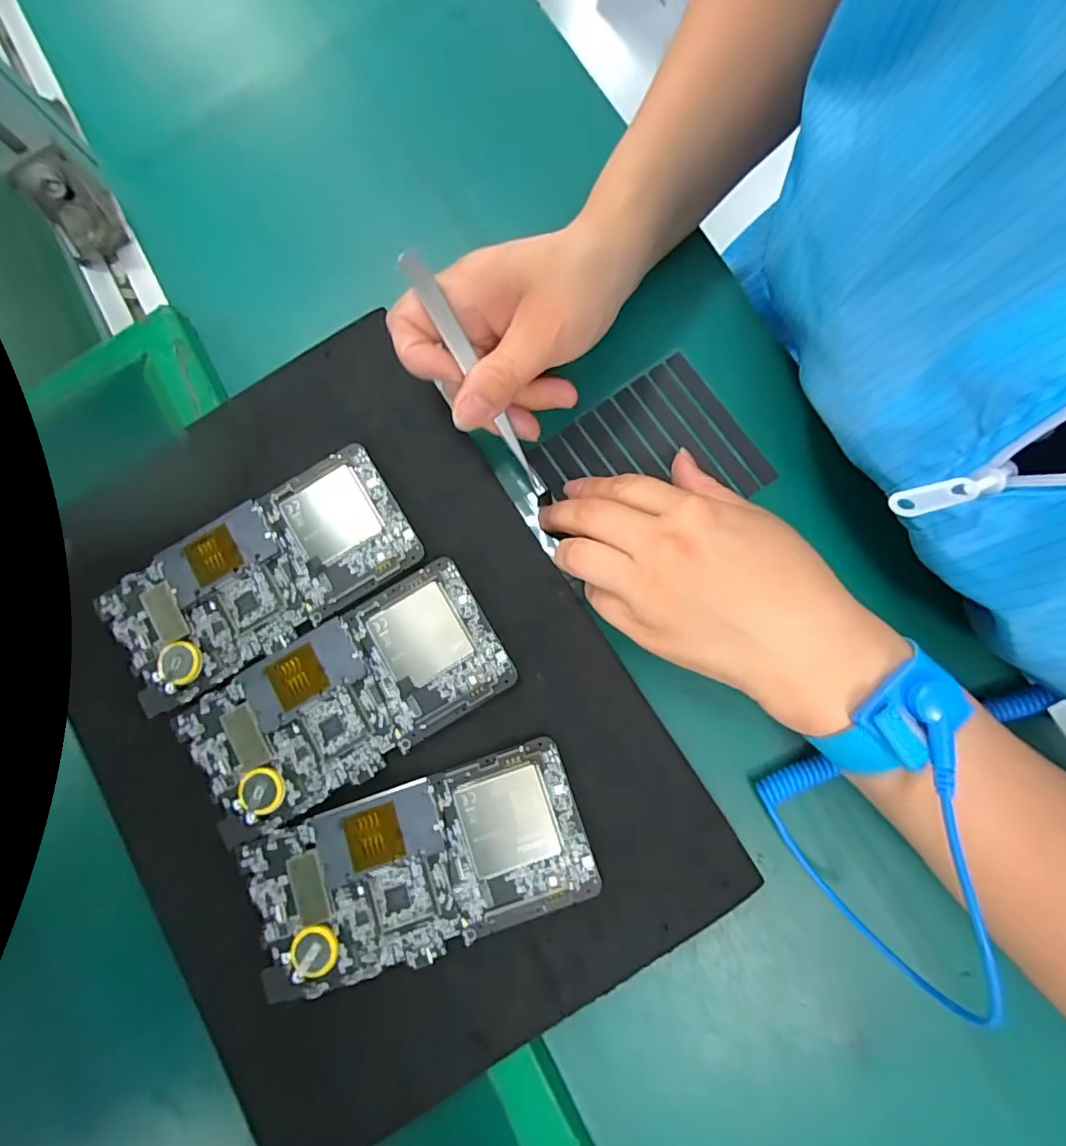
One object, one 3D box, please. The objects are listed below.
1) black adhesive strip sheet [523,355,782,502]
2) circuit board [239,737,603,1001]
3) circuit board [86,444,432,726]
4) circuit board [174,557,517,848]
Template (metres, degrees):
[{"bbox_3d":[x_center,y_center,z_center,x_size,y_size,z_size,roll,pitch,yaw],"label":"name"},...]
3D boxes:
[{"bbox_3d":[0.064,-0.062,0.295,0.107,0.006,0.087,-32,80,-1],"label":"black adhesive strip sheet"},{"bbox_3d":[-0.052,0.133,0.241,0.151,0.004,0.071,-18,81,2],"label":"circuit board"},{"bbox_3d":[-0.136,0.000,0.263,0.150,0.005,0.071,-33,81,0],"label":"circuit board"},{"bbox_3d":[-0.089,0.059,0.255,0.153,0.006,0.071,-30,81,0],"label":"circuit board"}]

